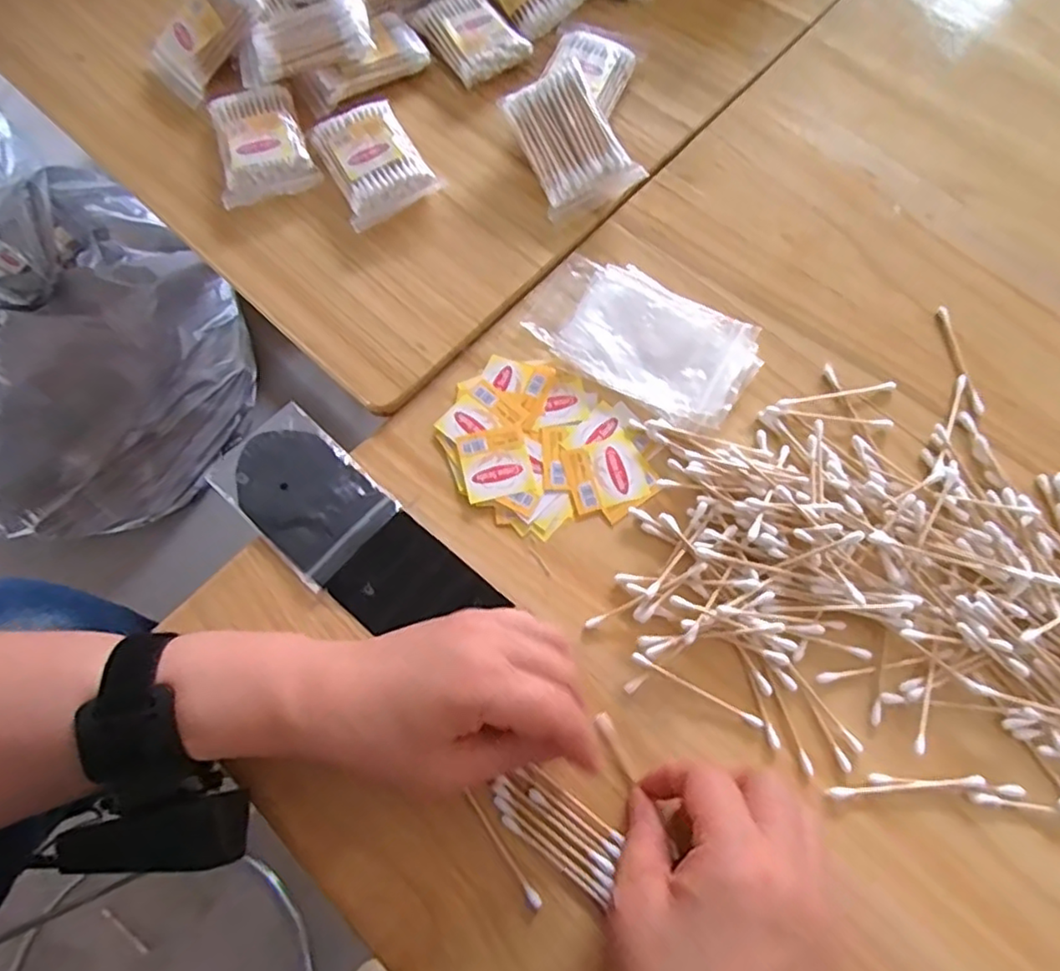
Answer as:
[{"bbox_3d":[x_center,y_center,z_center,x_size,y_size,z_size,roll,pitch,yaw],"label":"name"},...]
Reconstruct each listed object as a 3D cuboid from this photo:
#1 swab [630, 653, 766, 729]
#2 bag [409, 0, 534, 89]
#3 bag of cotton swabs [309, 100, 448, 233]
[{"bbox_3d":[0.084,0.102,0.326,0.071,0.007,0.006,27,74,9],"label":"swab"},{"bbox_3d":[-0.040,-0.323,0.463,0.057,0.013,0.078,-32,74,-9],"label":"bag"},{"bbox_3d":[-0.103,-0.213,0.429,0.061,0.016,0.084,-30,74,-8],"label":"bag of cotton swabs"}]

